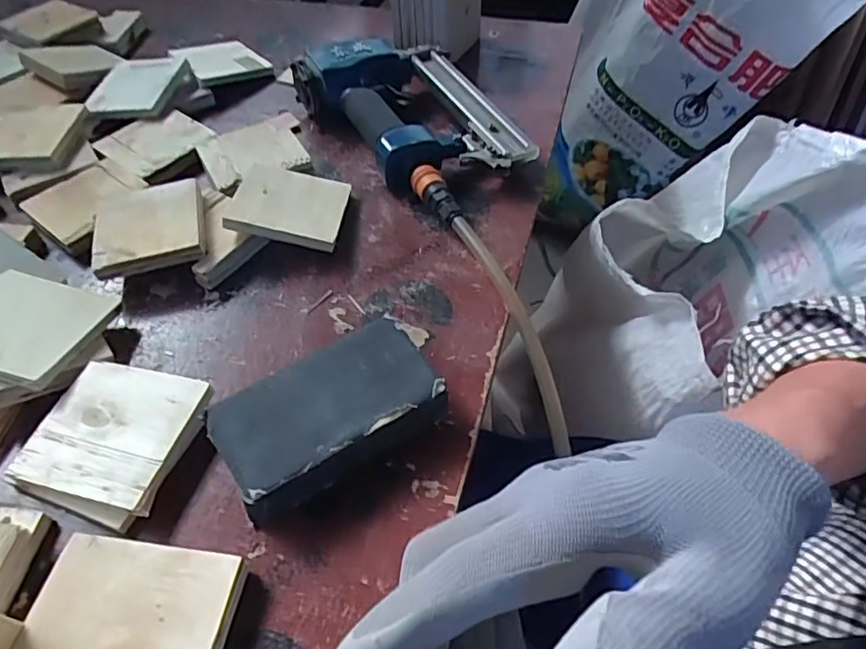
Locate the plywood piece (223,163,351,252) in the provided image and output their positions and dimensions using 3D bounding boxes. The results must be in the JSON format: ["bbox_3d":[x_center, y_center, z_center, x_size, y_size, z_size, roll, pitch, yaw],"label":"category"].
[{"bbox_3d":[-0.123,-0.103,0.511,0.091,0.014,0.089,11,45,-7],"label":"plywood piece"}]

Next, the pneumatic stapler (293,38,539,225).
[{"bbox_3d":[-0.011,-0.211,0.590,0.159,0.077,0.237,-32,55,-23],"label":"pneumatic stapler"}]

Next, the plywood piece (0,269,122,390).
[{"bbox_3d":[-0.287,-0.001,0.414,0.090,0.014,0.091,18,41,1],"label":"plywood piece"}]

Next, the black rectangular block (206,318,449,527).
[{"bbox_3d":[-0.065,0.057,0.377,0.134,0.038,0.072,-27,53,-20],"label":"black rectangular block"}]

